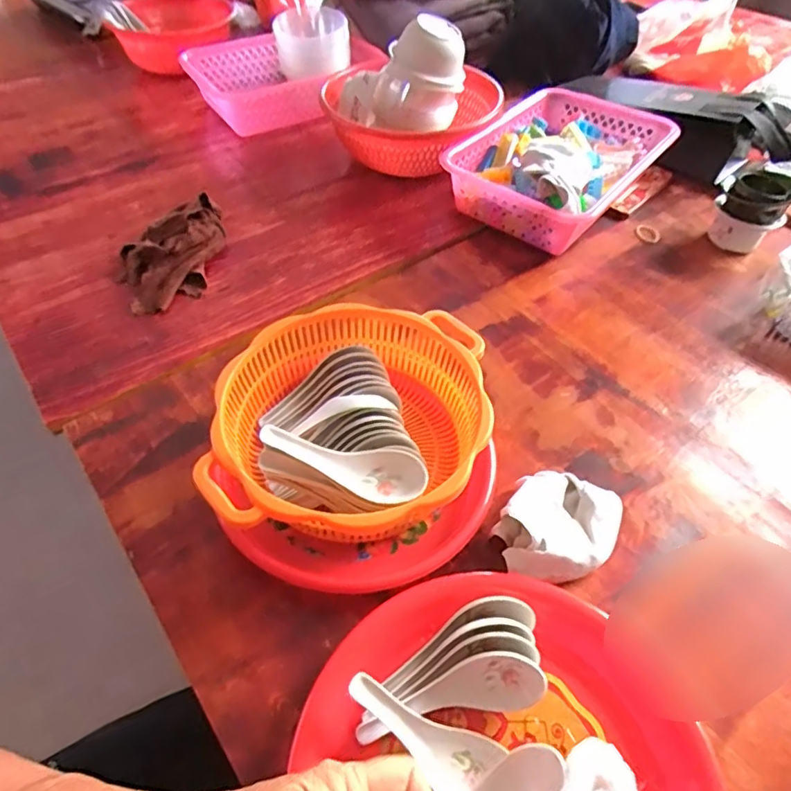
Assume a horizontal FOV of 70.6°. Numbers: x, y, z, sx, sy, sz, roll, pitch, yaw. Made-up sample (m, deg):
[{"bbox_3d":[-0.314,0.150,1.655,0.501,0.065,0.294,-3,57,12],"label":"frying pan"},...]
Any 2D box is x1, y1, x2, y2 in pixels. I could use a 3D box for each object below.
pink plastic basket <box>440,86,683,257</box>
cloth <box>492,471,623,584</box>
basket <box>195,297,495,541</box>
[{"bbox_3d":[0.230,-0.318,0.772,0.217,0.089,0.318,34,57,23],"label":"pink plastic basket"},{"bbox_3d":[0.132,0.105,0.450,0.088,0.042,0.098,20,52,14],"label":"cloth"},{"bbox_3d":[-0.035,0.028,0.481,0.212,0.087,0.214,3,50,1],"label":"basket"}]

